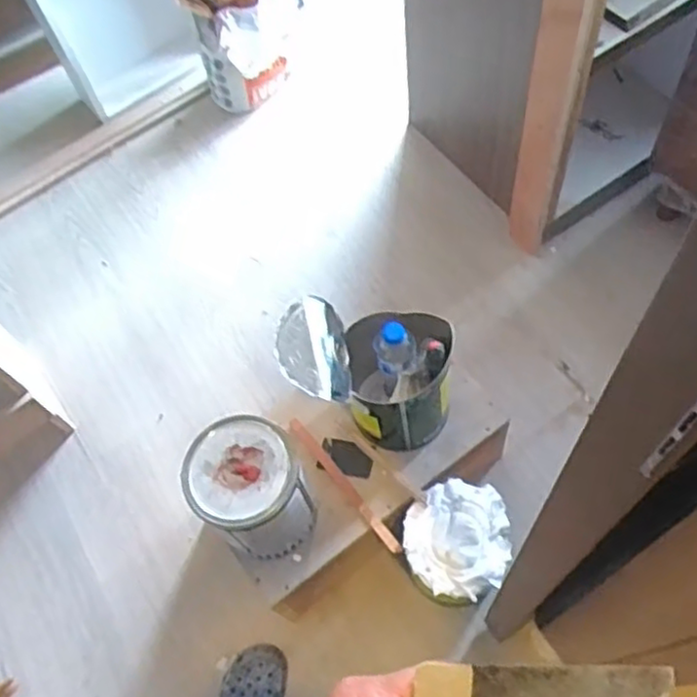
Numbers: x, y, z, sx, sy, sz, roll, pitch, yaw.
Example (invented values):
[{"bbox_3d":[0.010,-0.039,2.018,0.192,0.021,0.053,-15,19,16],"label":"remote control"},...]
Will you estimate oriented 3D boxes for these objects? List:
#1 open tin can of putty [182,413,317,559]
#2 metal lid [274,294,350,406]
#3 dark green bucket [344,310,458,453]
[{"bbox_3d":[-0.146,0.217,1.082,0.152,0.216,0.157,-3,62,5],"label":"open tin can of putty"},{"bbox_3d":[-0.045,-0.001,1.006,0.119,0.030,0.147,8,65,-36],"label":"metal lid"},{"bbox_3d":[0.085,0.043,1.140,0.161,0.210,0.171,-3,62,5],"label":"dark green bucket"}]

